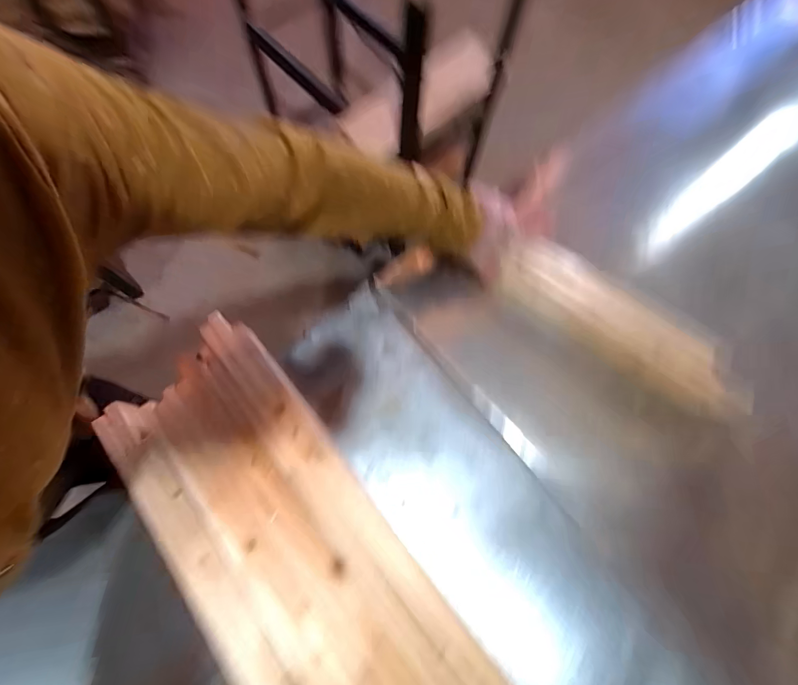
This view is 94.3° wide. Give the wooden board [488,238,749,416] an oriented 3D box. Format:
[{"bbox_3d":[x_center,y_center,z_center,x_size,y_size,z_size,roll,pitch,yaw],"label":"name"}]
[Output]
[{"bbox_3d":[0.292,-0.018,0.491,0.337,0.020,0.092,34,111,8],"label":"wooden board"}]

